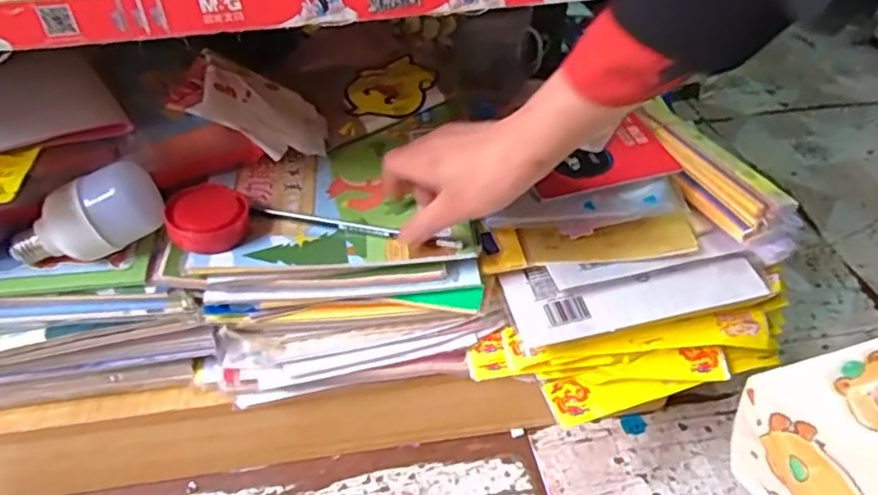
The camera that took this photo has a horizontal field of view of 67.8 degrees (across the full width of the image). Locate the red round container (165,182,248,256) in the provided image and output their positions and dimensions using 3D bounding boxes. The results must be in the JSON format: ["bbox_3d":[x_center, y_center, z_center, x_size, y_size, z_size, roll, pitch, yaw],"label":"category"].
[{"bbox_3d":[-0.175,-0.023,0.492,0.057,0.022,0.060,1,42,-1],"label":"red round container"}]

